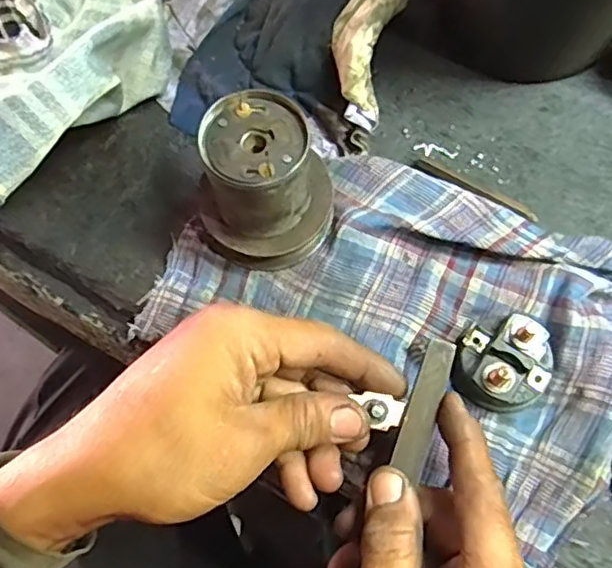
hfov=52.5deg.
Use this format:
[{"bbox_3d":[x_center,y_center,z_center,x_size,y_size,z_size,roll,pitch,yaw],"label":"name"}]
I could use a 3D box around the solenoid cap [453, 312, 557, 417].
[{"bbox_3d":[0.098,0.038,0.303,0.046,0.027,0.041,31,74,10],"label":"solenoid cap"}]

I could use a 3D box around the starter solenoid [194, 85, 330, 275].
[{"bbox_3d":[-0.021,-0.050,0.312,0.062,0.070,0.061,0,71,0],"label":"starter solenoid"}]

